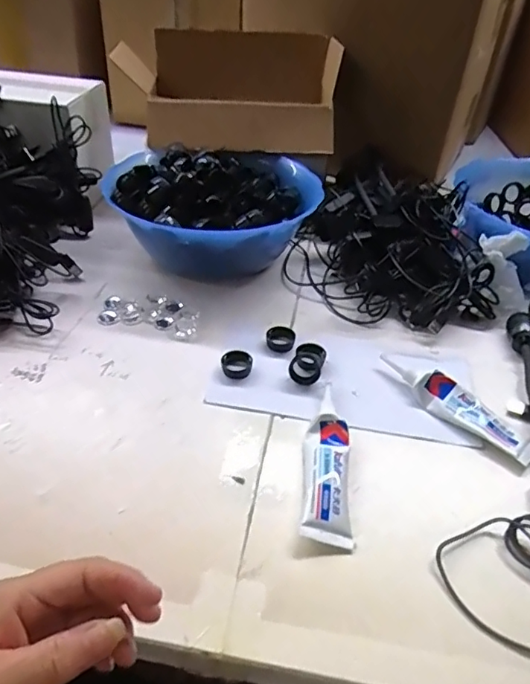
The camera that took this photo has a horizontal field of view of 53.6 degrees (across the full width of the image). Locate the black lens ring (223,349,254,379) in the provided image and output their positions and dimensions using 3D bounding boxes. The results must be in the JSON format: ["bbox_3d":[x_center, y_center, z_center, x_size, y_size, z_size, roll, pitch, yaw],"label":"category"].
[{"bbox_3d":[-0.026,0.021,0.489,0.029,0.013,0.028,2,40,-2],"label":"black lens ring"}]

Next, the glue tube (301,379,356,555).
[{"bbox_3d":[0.048,0.089,0.407,0.035,0.017,0.140,5,40,1],"label":"glue tube"}]

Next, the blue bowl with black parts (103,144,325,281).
[{"bbox_3d":[-0.053,-0.156,0.613,0.215,0.098,0.205,2,40,-2],"label":"blue bowl with black parts"}]

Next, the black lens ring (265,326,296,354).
[{"bbox_3d":[0.016,-0.002,0.520,0.028,0.009,0.031,3,40,-1],"label":"black lens ring"}]

